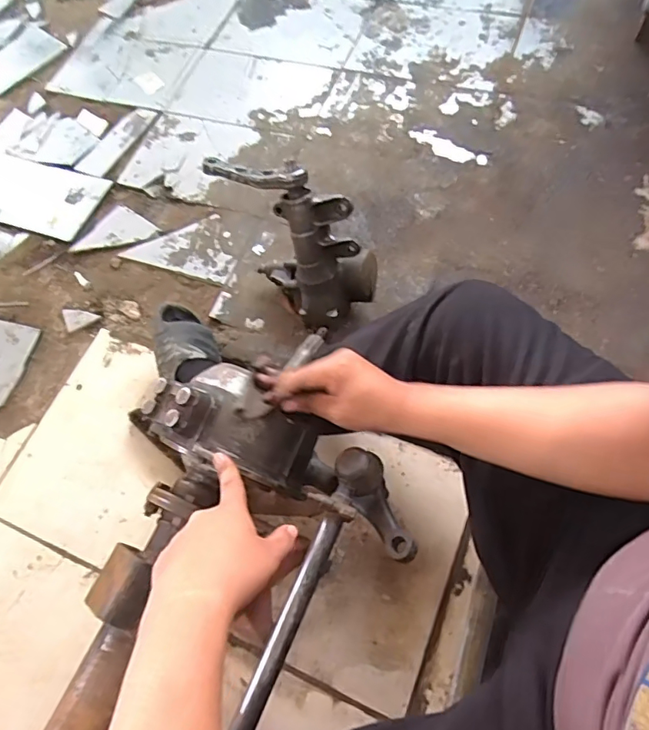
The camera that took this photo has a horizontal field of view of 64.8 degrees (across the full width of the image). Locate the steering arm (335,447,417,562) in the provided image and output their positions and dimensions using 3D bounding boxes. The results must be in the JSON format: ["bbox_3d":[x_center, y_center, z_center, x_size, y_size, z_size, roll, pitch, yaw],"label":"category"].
[{"bbox_3d":[0.051,0.150,0.543,0.053,0.053,0.123,-20,64,-4],"label":"steering arm"}]

